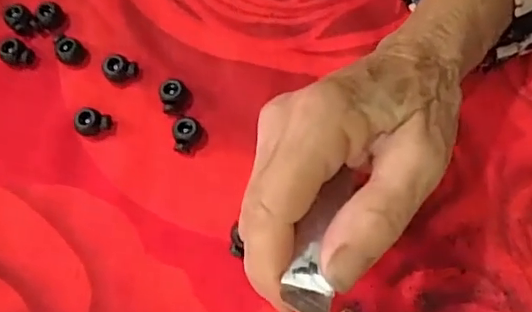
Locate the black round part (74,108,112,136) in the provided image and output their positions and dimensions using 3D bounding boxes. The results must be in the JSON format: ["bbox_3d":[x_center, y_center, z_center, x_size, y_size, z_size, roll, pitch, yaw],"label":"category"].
[{"bbox_3d":[-0.094,-0.019,0.308,0.018,0.012,0.013,-17,69,-4],"label":"black round part"}]

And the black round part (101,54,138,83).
[{"bbox_3d":[-0.082,-0.049,0.317,0.018,0.011,0.014,-30,70,-9],"label":"black round part"}]

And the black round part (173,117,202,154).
[{"bbox_3d":[-0.042,-0.010,0.304,0.016,0.013,0.018,-21,69,-5],"label":"black round part"}]

